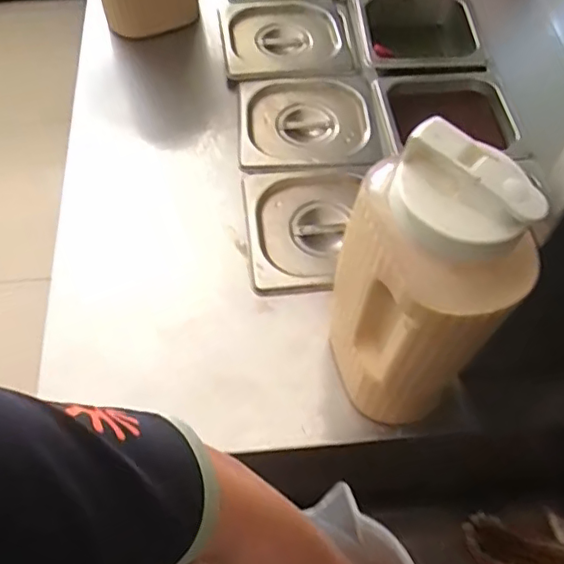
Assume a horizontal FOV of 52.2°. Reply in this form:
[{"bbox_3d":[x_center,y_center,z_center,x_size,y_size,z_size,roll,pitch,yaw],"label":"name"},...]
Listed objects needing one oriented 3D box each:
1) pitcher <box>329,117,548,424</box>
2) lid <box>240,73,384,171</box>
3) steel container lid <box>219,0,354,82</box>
[{"bbox_3d":[0.098,0.017,0.440,0.117,0.272,0.106,15,60,8],"label":"pitcher"},{"bbox_3d":[0.032,-0.207,0.726,0.168,0.023,0.159,-3,59,-2],"label":"lid"},{"bbox_3d":[0.003,-0.341,0.808,0.169,0.018,0.158,0,59,0],"label":"steel container lid"}]

